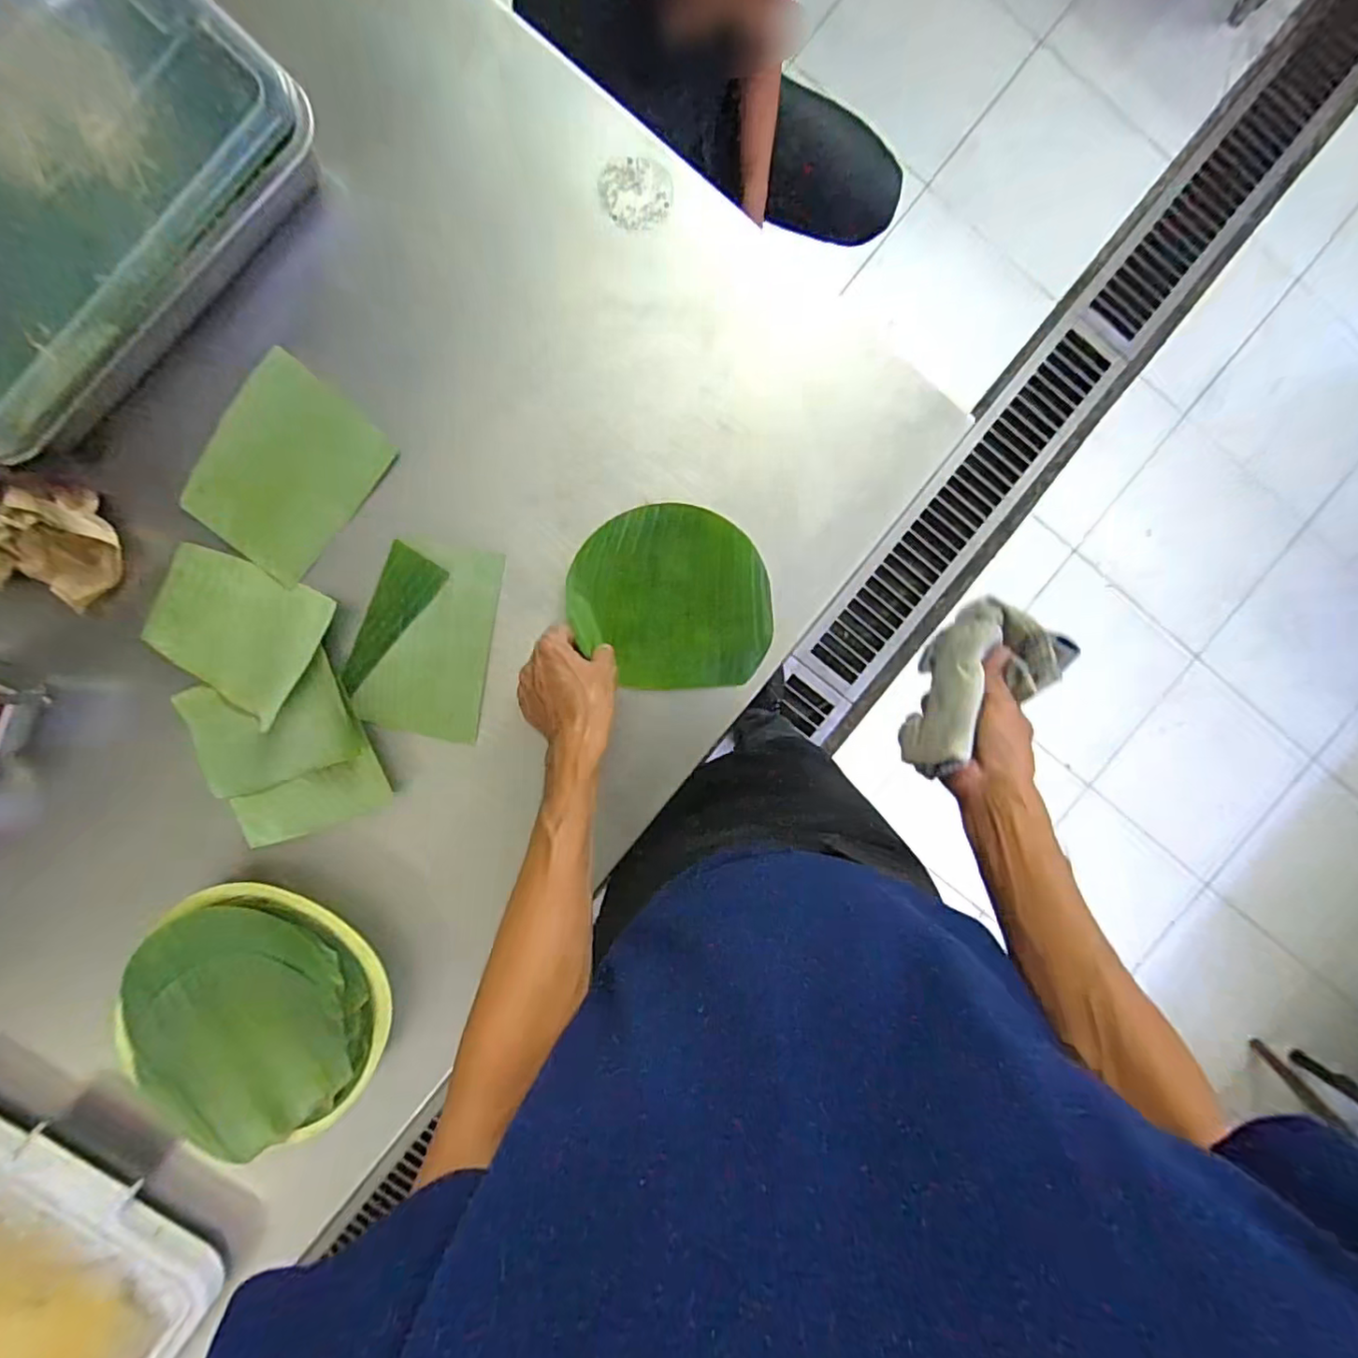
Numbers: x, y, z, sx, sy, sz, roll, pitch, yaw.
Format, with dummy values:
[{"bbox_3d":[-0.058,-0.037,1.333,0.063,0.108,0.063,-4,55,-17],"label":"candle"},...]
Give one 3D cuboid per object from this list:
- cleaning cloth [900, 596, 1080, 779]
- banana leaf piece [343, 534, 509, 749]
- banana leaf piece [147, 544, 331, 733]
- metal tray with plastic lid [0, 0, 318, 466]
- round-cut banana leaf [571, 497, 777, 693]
[{"bbox_3d":[0.246,0.002,0.505,0.160,0.080,0.082,-40,95,1],"label":"cleaning cloth"},{"bbox_3d":[-0.238,-0.037,0.569,0.119,0.014,0.175,11,93,-3],"label":"banana leaf piece"},{"bbox_3d":[-0.401,-0.040,0.547,0.138,0.020,0.127,24,93,-4],"label":"banana leaf piece"},{"bbox_3d":[-0.525,-0.406,0.490,0.303,0.083,0.389,39,91,-4],"label":"metal tray with plastic lid"},{"bbox_3d":[-0.008,-0.075,0.573,0.184,0.010,0.167,-4,94,-2],"label":"round-cut banana leaf"}]

